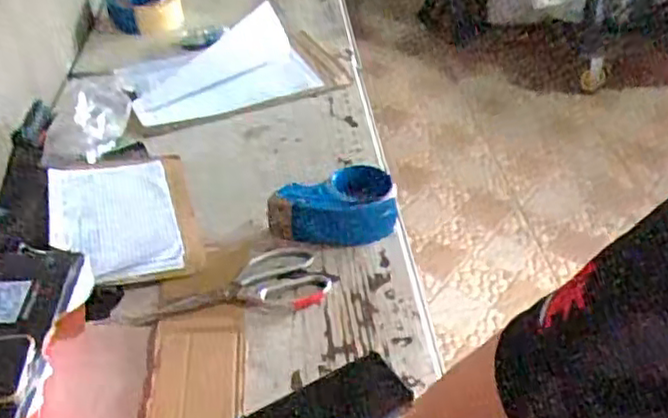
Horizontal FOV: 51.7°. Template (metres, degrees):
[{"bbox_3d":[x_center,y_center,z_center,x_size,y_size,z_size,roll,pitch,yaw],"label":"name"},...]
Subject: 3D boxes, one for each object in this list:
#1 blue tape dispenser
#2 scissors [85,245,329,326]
[{"bbox_3d":[-0.004,-0.004,0.867,0.156,0.064,0.076,-5,38,-7],"label":"blue tape dispenser"},{"bbox_3d":[-0.136,0.094,0.788,0.257,0.009,0.095,-10,39,-12],"label":"scissors"}]

